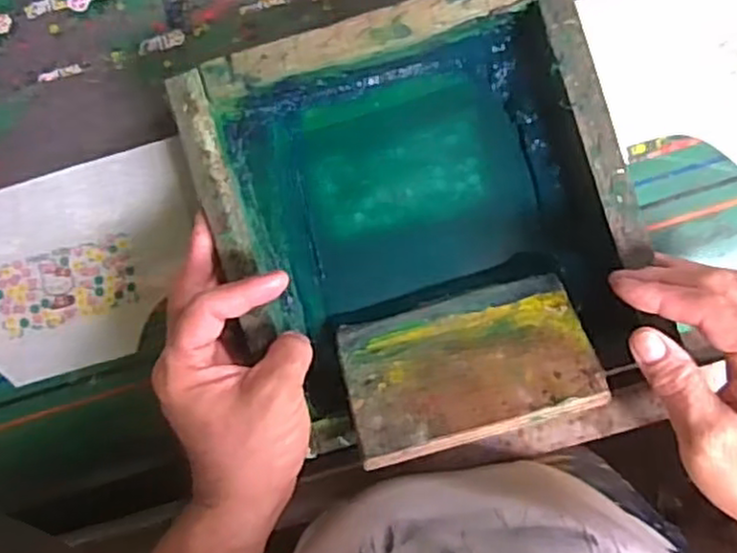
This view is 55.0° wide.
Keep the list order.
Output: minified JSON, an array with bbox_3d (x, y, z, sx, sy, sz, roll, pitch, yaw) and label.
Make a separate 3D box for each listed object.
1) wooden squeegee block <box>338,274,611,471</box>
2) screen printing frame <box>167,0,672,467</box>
[{"bbox_3d":[0.058,0.052,0.419,0.141,0.005,0.093,-16,49,2],"label":"wooden squeegee block"},{"bbox_3d":[0.032,-0.030,0.447,0.245,0.055,0.262,-16,87,3],"label":"screen printing frame"}]

